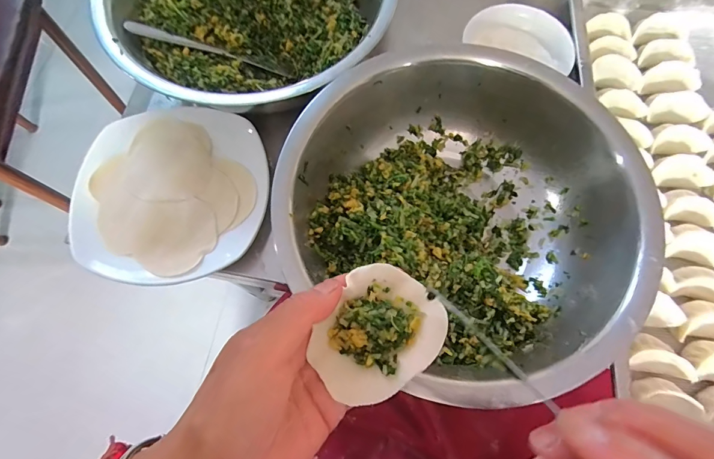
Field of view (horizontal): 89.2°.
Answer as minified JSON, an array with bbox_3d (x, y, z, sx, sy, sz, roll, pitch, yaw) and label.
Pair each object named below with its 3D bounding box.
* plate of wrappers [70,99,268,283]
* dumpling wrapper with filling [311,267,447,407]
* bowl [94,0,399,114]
[{"bbox_3d":[-0.177,-0.043,0.347,0.171,0.035,0.187,0,72,0],"label":"plate of wrappers"},{"bbox_3d":[0.012,0.060,0.211,0.061,0.011,0.076,41,76,12],"label":"dumpling wrapper with filling"},{"bbox_3d":[-0.106,-0.225,0.377,0.268,0.074,0.266,0,72,0],"label":"bowl"}]

